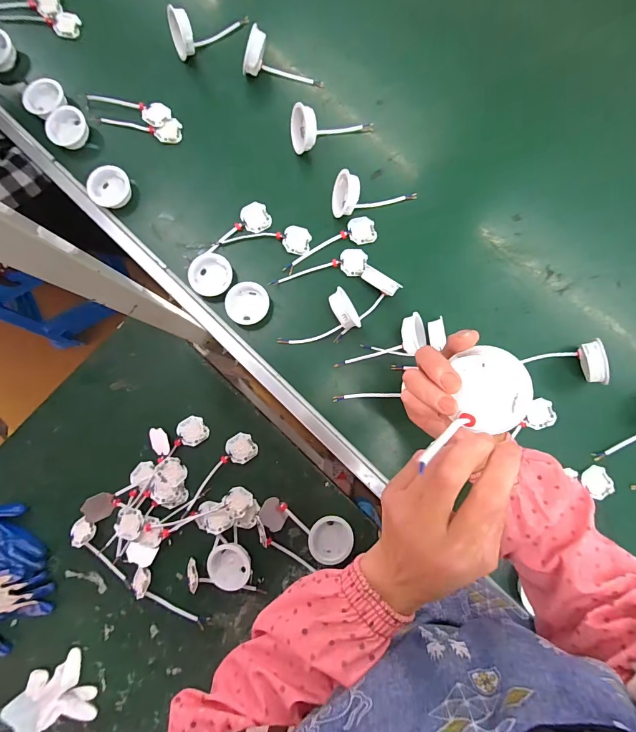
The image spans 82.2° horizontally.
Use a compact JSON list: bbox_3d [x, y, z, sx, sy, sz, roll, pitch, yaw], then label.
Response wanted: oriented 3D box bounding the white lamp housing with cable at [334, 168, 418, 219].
[{"bbox_3d":[0.095,-0.284,0.615,0.142,0.052,0.065,8,87,3],"label":"white lamp housing with cable"}]

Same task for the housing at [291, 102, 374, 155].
[{"bbox_3d":[0.028,-0.420,0.640,0.141,0.072,0.070,-8,86,-12],"label":"housing"}]

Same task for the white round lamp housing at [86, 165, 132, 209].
[{"bbox_3d":[-0.379,-0.324,0.663,0.073,0.022,0.071,0,86,3],"label":"white round lamp housing"}]

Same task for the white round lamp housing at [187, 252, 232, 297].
[{"bbox_3d":[-0.186,-0.157,0.636,0.073,0.024,0.070,0,86,3],"label":"white round lamp housing"}]

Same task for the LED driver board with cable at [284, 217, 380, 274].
[{"bbox_3d":[0.019,-0.214,0.643,0.172,0.010,0.046,-22,85,1],"label":"LED driver board with cable"}]

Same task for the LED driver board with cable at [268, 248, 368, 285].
[{"bbox_3d":[0.001,-0.169,0.635,0.172,0.005,0.048,-11,86,2],"label":"LED driver board with cable"}]

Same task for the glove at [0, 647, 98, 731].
[{"bbox_3d":[-0.437,0.546,0.592,0.141,0.026,0.104,-28,85,1],"label":"glove"}]

